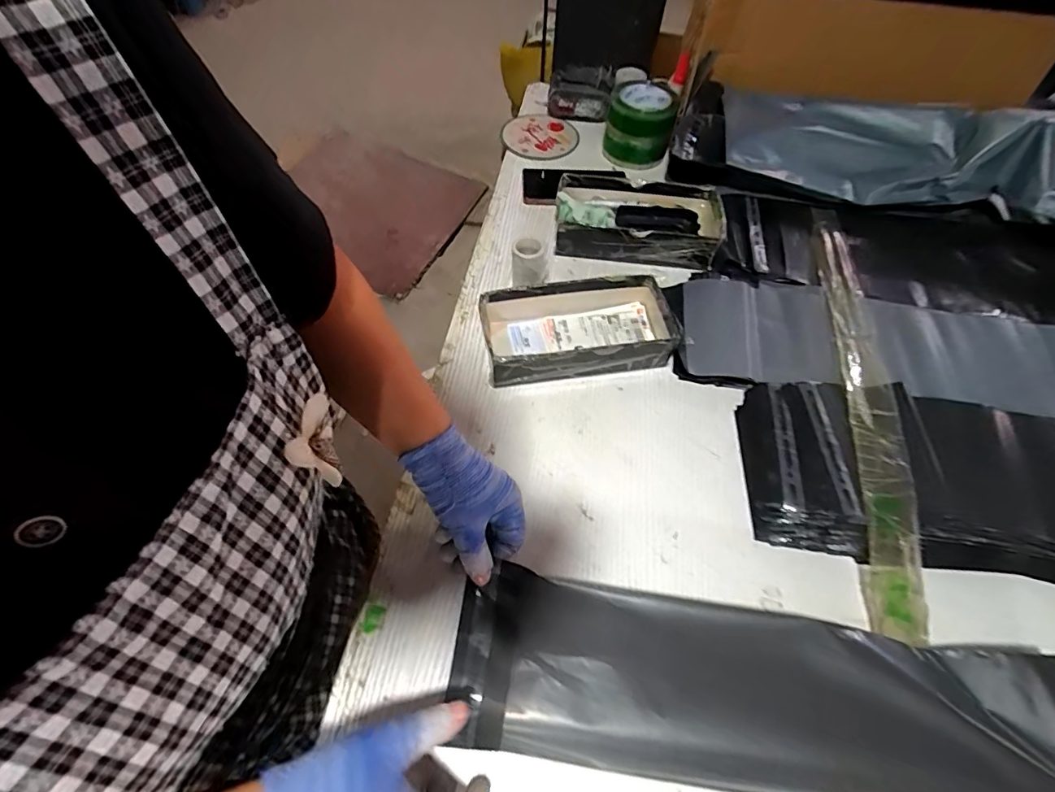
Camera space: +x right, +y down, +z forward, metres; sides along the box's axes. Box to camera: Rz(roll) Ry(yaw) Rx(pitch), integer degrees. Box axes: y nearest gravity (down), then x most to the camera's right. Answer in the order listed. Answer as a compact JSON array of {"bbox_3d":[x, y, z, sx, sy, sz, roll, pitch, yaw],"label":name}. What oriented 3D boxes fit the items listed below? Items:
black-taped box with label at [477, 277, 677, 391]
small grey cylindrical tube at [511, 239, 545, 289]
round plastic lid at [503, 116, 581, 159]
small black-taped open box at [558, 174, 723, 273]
[{"bbox_3d":[0.061,-0.079,0.562,0.218,0.058,0.112,-8,58,-7],"label":"black-taped box with label"},{"bbox_3d":[0.000,-0.168,0.606,0.039,0.061,0.038,1,57,-1],"label":"small grey cylindrical tube"},{"bbox_3d":[0.023,-0.452,0.819,0.118,0.013,0.134,36,61,16],"label":"round plastic lid"},{"bbox_3d":[0.155,-0.247,0.667,0.229,0.050,0.126,11,58,5],"label":"small black-taped open box"}]

